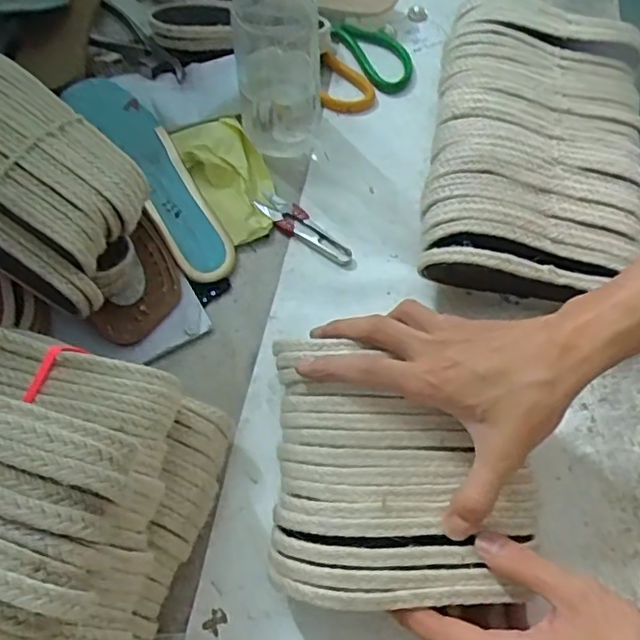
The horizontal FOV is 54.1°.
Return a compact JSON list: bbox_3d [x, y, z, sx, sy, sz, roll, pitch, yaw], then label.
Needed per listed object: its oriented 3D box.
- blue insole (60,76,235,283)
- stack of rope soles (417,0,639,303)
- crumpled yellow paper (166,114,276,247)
[{"bbox_3d":[-0.142,-0.126,0.544,0.062,0.030,0.214,-32,80,-12],"label":"blue insole"},{"bbox_3d":[0.181,-0.145,0.532,0.167,0.076,0.280,9,65,6],"label":"stack of rope soles"},{"bbox_3d":[-0.078,-0.130,0.559,0.062,0.021,0.129,-28,67,-11],"label":"crumpled yellow paper"}]

